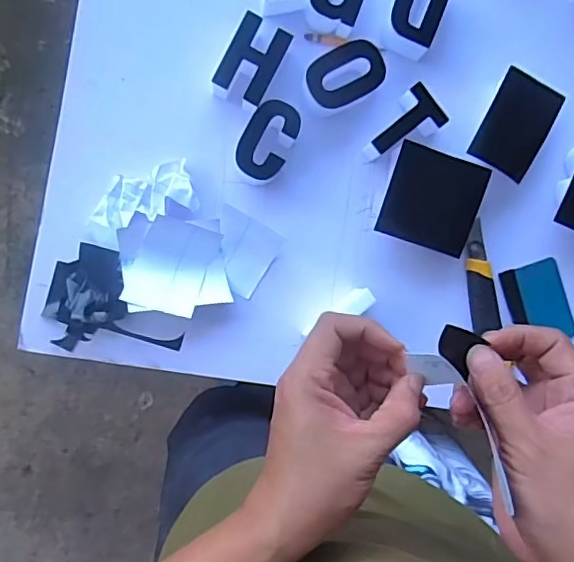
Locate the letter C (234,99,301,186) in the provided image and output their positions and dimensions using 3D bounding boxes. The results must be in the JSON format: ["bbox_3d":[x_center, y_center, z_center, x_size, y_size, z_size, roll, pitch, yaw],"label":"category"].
[{"bbox_3d":[-0.022,-0.146,0.594,0.052,0.041,0.085,26,90,-6],"label":"letter C"}]

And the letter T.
[{"bbox_3d":[0.123,-0.166,0.608,0.086,0.040,0.052,-38,95,-2],"label":"letter T"}]

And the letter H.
[{"bbox_3d":[-0.038,-0.228,0.593,0.055,0.046,0.088,27,90,-6],"label":"letter H"}]

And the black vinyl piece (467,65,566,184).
[{"bbox_3d":[0.252,-0.169,0.609,0.069,0.007,0.099,26,103,-2],"label":"black vinyl piece"}]

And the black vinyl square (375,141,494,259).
[{"bbox_3d":[0.159,-0.086,0.599,0.104,0.005,0.100,17,95,-9],"label":"black vinyl square"}]

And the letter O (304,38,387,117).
[{"bbox_3d":[0.060,-0.218,0.598,0.085,0.039,0.057,-26,95,-3],"label":"letter O"}]

